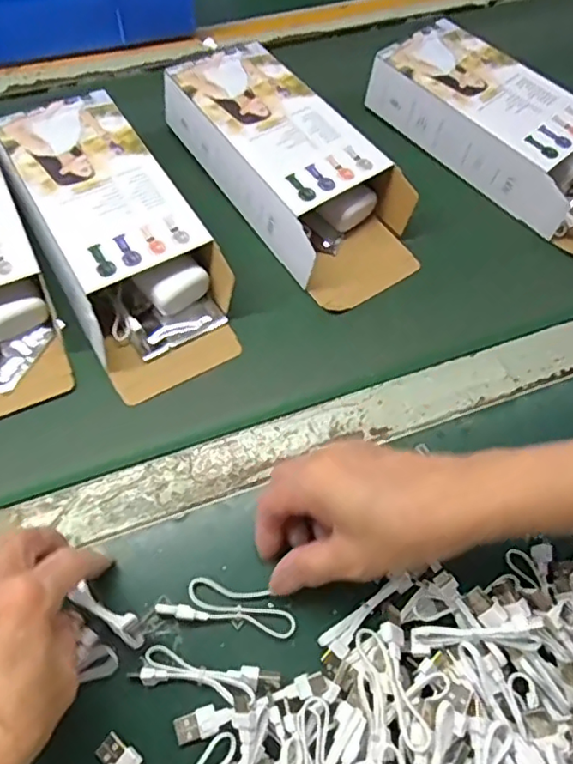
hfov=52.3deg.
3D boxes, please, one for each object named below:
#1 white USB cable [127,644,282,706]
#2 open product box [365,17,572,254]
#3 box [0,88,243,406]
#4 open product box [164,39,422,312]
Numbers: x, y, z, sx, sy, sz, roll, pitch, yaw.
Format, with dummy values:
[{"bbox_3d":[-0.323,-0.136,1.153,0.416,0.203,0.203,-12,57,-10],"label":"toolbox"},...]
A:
[{"bbox_3d":[-0.043,0.159,0.316,0.077,0.011,0.019,10,68,5],"label":"white USB cable"},{"bbox_3d":[0.198,-0.225,0.523,0.104,0.057,0.252,-41,73,-15],"label":"open product box"},{"bbox_3d":[-0.131,-0.114,0.450,0.110,0.057,0.253,-31,70,-11],"label":"box"},{"bbox_3d":[0.007,-0.178,0.495,0.111,0.064,0.253,-32,71,-12],"label":"open product box"}]

